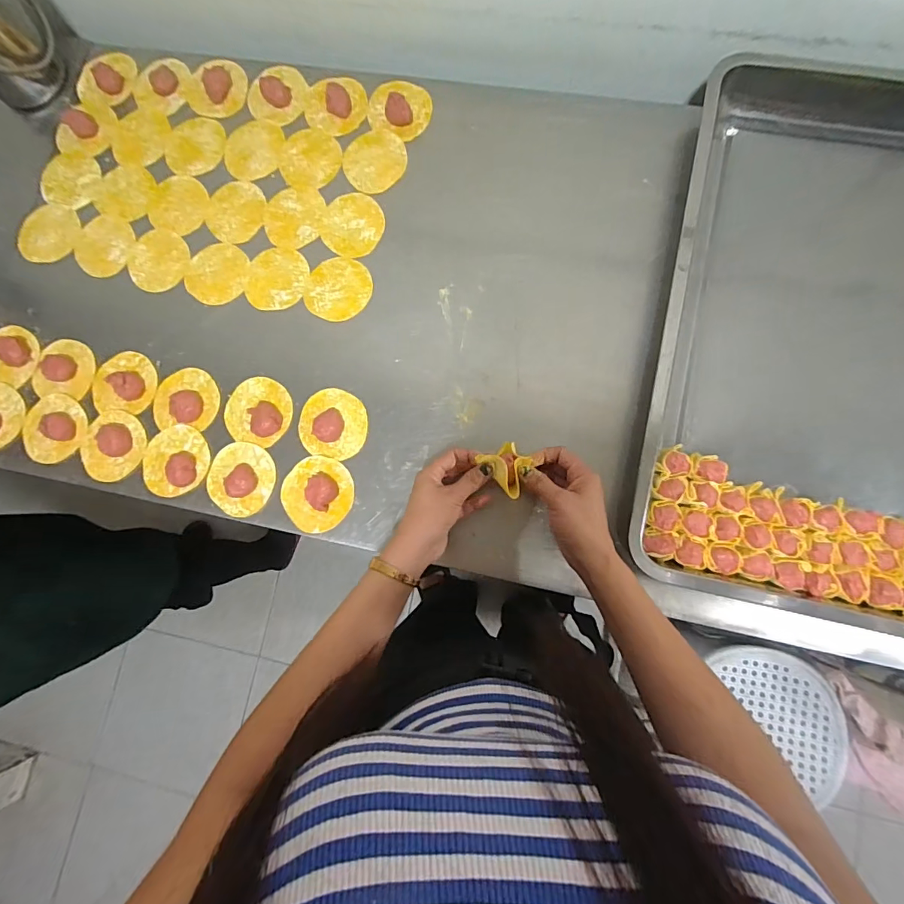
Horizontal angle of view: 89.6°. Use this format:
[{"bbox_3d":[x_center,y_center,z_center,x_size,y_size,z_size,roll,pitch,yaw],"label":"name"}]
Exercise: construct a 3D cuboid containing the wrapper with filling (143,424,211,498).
[{"bbox_3d":[-0.332,0.008,0.537,0.081,0.019,0.078,0,82,3],"label":"wrapper with filling"}]

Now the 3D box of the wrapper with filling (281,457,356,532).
[{"bbox_3d":[-0.155,0.046,0.515,0.080,0.020,0.083,0,82,3],"label":"wrapper with filling"}]

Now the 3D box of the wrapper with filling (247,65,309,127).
[{"bbox_3d":[-0.228,-0.481,0.602,0.071,0.020,0.084,22,84,6],"label":"wrapper with filling"}]

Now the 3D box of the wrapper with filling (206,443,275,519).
[{"bbox_3d":[-0.248,0.031,0.529,0.079,0.020,0.084,5,83,4],"label":"wrapper with filling"}]

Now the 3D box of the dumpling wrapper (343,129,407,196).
[{"bbox_3d":[-0.100,-0.375,0.588,0.080,0.004,0.084,0,85,3],"label":"dumpling wrapper"}]

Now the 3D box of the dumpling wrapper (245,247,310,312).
[{"bbox_3d":[-0.220,-0.217,0.574,0.077,0.005,0.082,0,82,3],"label":"dumpling wrapper"}]

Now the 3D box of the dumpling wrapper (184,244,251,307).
[{"bbox_3d":[-0.303,-0.228,0.585,0.081,0.004,0.079,2,83,3],"label":"dumpling wrapper"}]

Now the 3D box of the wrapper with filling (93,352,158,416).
[{"bbox_3d":[-0.407,-0.088,0.552,0.079,0.028,0.075,4,83,4],"label":"wrapper with filling"}]

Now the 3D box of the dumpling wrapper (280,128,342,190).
[{"bbox_3d":[-0.183,-0.381,0.591,0.080,0.004,0.083,0,82,3],"label":"dumpling wrapper"}]

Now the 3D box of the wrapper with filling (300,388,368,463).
[{"bbox_3d":[-0.141,-0.035,0.527,0.080,0.023,0.079,0,82,3],"label":"wrapper with filling"}]

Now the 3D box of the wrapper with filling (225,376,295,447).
[{"bbox_3d":[-0.233,-0.050,0.544,0.078,0.015,0.079,14,83,5],"label":"wrapper with filling"}]

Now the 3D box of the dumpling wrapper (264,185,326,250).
[{"bbox_3d":[-0.201,-0.302,0.583,0.077,0.004,0.082,0,82,3],"label":"dumpling wrapper"}]

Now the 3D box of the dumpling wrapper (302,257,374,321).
[{"bbox_3d":[-0.140,-0.201,0.560,0.080,0.004,0.080,0,82,3],"label":"dumpling wrapper"}]

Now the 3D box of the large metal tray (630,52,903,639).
[{"bbox_3d":[0.427,-0.129,0.491,0.390,0.063,0.628,12,83,5],"label":"large metal tray"}]

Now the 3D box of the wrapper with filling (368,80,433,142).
[{"bbox_3d":[-0.069,-0.446,0.583,0.077,0.023,0.073,0,82,3],"label":"wrapper with filling"}]

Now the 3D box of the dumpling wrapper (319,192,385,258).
[{"bbox_3d":[-0.125,-0.287,0.573,0.083,0.004,0.078,0,82,3],"label":"dumpling wrapper"}]

